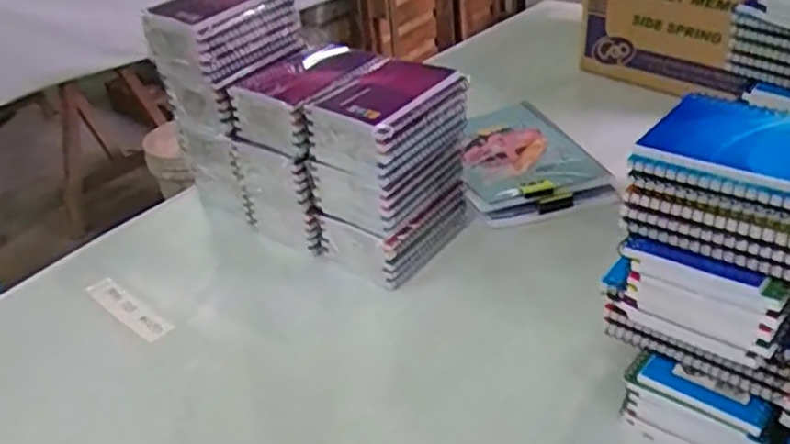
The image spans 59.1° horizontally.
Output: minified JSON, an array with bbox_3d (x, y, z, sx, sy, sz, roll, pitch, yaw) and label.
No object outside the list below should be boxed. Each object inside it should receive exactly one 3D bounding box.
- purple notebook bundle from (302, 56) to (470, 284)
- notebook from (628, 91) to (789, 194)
[{"bbox_3d":[-0.004,-0.054,0.679,0.095,0.170,0.137,20,41,32],"label":"purple notebook bundle"},{"bbox_3d":[0.216,-0.044,0.400,0.130,0.010,0.089,24,43,36],"label":"notebook"}]

